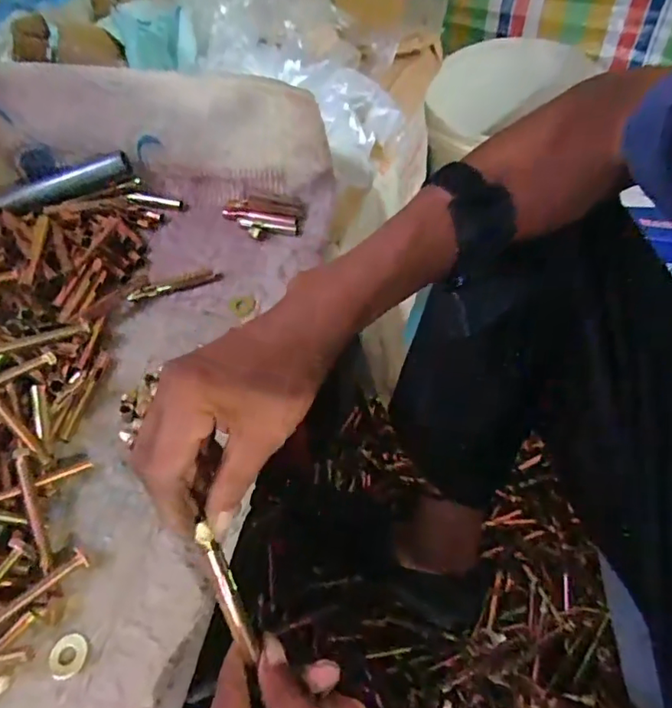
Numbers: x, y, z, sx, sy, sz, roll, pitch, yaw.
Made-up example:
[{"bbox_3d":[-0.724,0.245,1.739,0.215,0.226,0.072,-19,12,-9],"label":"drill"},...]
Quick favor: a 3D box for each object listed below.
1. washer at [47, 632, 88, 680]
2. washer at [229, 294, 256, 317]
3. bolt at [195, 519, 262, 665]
[{"bbox_3d":[-0.163,0.184,0.326,0.023,0.005,0.024,-1,50,1],"label":"washer"},{"bbox_3d":[-0.087,-0.045,0.500,0.025,0.004,0.025,-4,55,10],"label":"washer"},{"bbox_3d":[-0.062,0.134,0.306,0.010,0.010,0.084,-22,100,-18],"label":"bolt"}]

